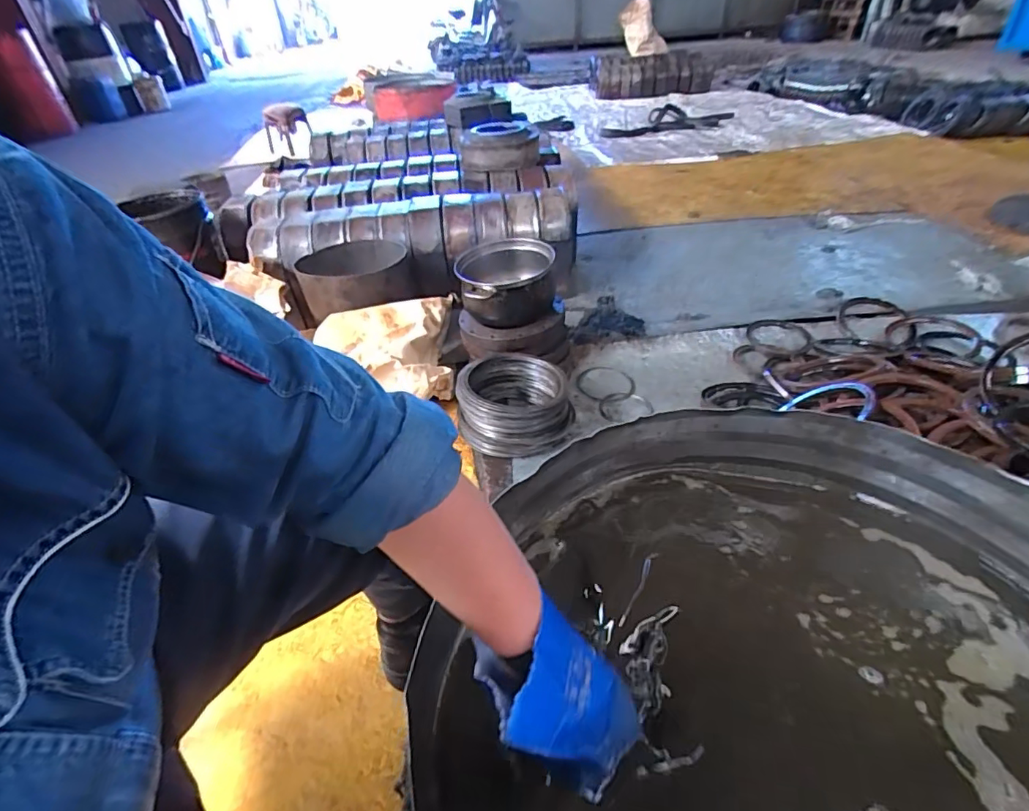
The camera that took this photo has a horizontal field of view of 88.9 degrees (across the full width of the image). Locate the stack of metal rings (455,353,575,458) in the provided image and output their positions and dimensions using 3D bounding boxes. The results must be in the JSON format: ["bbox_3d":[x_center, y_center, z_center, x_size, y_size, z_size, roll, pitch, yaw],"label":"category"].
[{"bbox_3d":[0.005,0.002,1.102,0.227,0.147,0.238,0,39,6],"label":"stack of metal rings"}]

